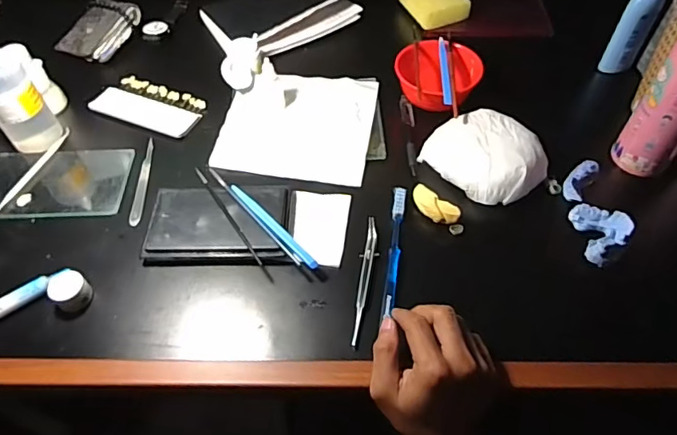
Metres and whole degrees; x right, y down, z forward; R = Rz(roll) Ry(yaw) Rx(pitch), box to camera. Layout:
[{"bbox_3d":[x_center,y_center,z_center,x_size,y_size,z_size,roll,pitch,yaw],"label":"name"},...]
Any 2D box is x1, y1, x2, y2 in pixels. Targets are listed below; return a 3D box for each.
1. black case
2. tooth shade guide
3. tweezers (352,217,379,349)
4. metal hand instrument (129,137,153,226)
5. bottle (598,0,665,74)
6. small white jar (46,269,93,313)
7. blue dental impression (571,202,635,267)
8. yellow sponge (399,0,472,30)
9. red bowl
[{"bbox_3d":[-0.130,0.009,0.547,0.156,0.023,0.099,1,54,2],"label":"black case"},{"bbox_3d":[-0.261,-0.155,0.680,0.155,0.010,0.078,19,57,14],"label":"tooth shade guide"},{"bbox_3d":[0.029,0.062,0.508,0.016,0.009,0.144,5,55,5],"label":"tweezers"},{"bbox_3d":[-0.240,-0.045,0.604,0.014,0.004,0.133,-4,54,-1],"label":"metal hand instrument"},{"bbox_3d":[0.394,-0.259,0.648,0.034,0.145,0.038,-39,61,-21],"label":"bottle"},{"bbox_3d":[-0.275,0.074,0.502,0.039,0.033,0.036,-1,54,1],"label":"small white jar"},{"bbox_3d":[0.282,0.015,0.521,0.048,0.023,0.069,-3,54,-1],"label":"blue dental impression"},{"bbox_3d":[0.154,-0.344,0.783,0.085,0.031,0.107,-19,56,-12],"label":"yellow sponge"},{"bbox_3d":[0.127,-0.183,0.651,0.107,0.044,0.111,-1,54,1],"label":"red bowl"}]

